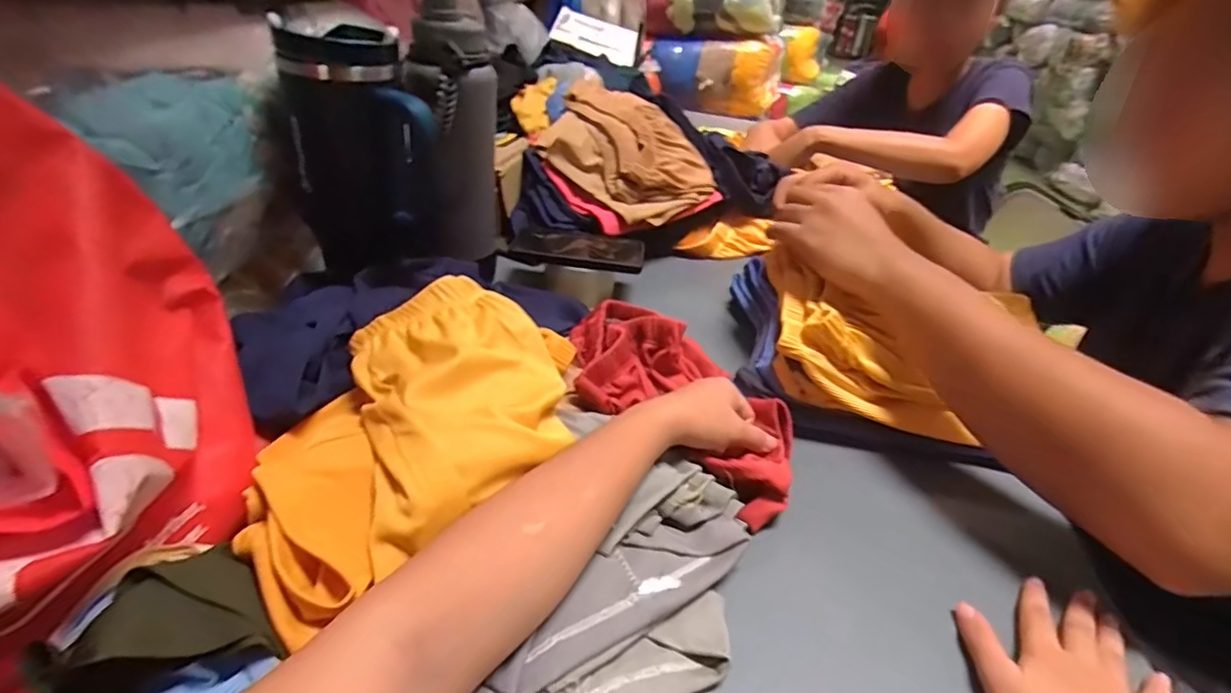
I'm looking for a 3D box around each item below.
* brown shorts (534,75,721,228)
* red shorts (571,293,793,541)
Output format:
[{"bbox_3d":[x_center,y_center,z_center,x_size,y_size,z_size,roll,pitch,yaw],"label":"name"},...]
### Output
[{"bbox_3d":[0.011,-0.253,0.761,0.233,0.064,0.167,32,73,12],"label":"brown shorts"},{"bbox_3d":[0.054,0.035,0.474,0.139,0.055,0.237,-25,55,-39],"label":"red shorts"}]

